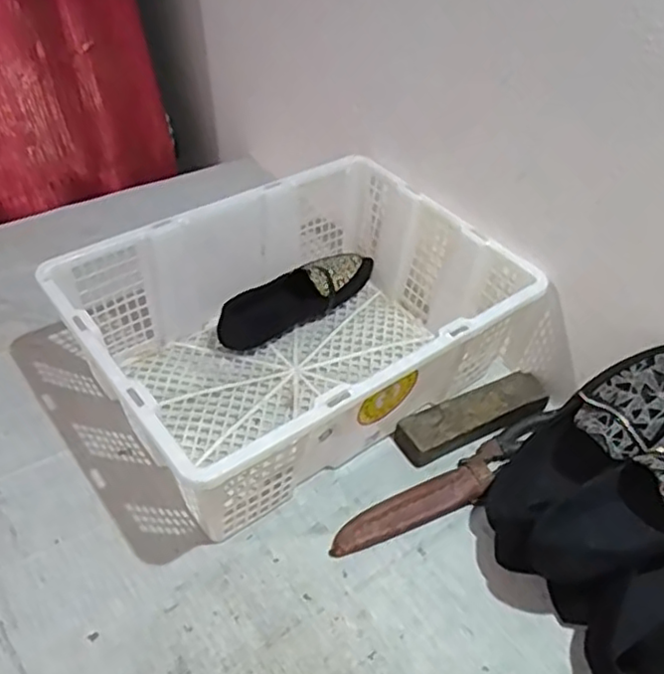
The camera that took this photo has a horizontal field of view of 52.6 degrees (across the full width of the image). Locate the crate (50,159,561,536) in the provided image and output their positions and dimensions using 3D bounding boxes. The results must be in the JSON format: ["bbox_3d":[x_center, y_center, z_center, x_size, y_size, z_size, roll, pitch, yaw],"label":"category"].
[{"bbox_3d":[-0.037,-0.011,0.806,0.470,0.168,0.337,-27,53,-29],"label":"crate"}]

